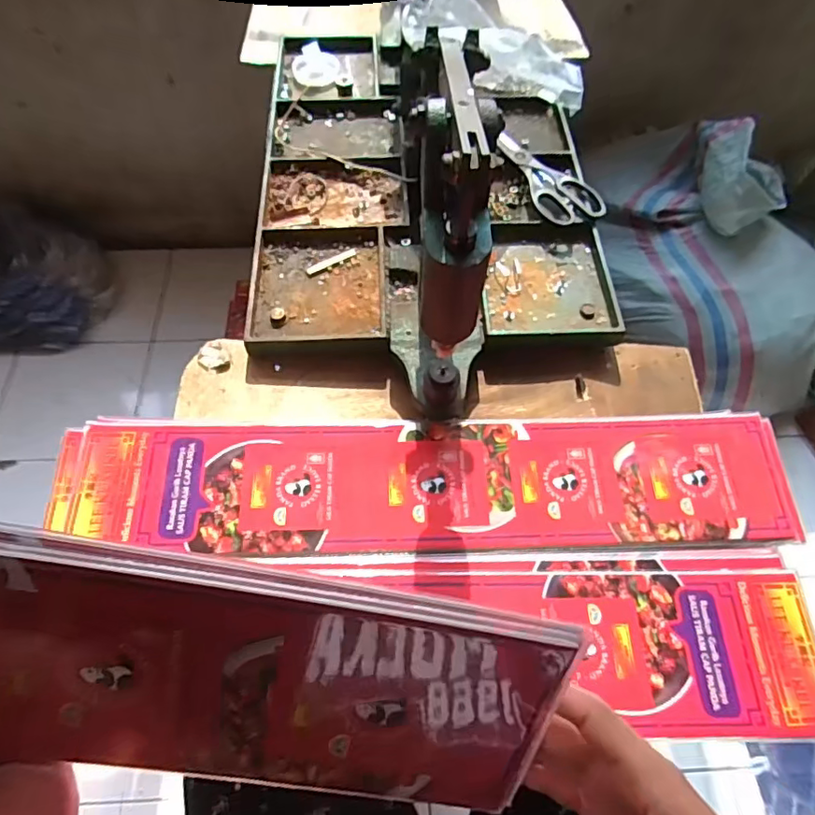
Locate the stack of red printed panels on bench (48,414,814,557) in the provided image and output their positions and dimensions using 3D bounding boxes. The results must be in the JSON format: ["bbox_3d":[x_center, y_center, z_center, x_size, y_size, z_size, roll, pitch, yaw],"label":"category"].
[{"bbox_3d":[0.019,0.060,0.449,0.580,0.015,0.113,1,61,-3],"label":"stack of red printed panels on bench"}]

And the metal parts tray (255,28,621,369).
[{"bbox_3d":[0.021,-0.267,0.625,0.358,0.038,0.539,-1,61,-4],"label":"metal parts tray"}]

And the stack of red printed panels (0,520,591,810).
[{"bbox_3d":[-0.207,0.084,0.201,0.557,0.112,0.014,12,18,-10],"label":"stack of red printed panels"}]

